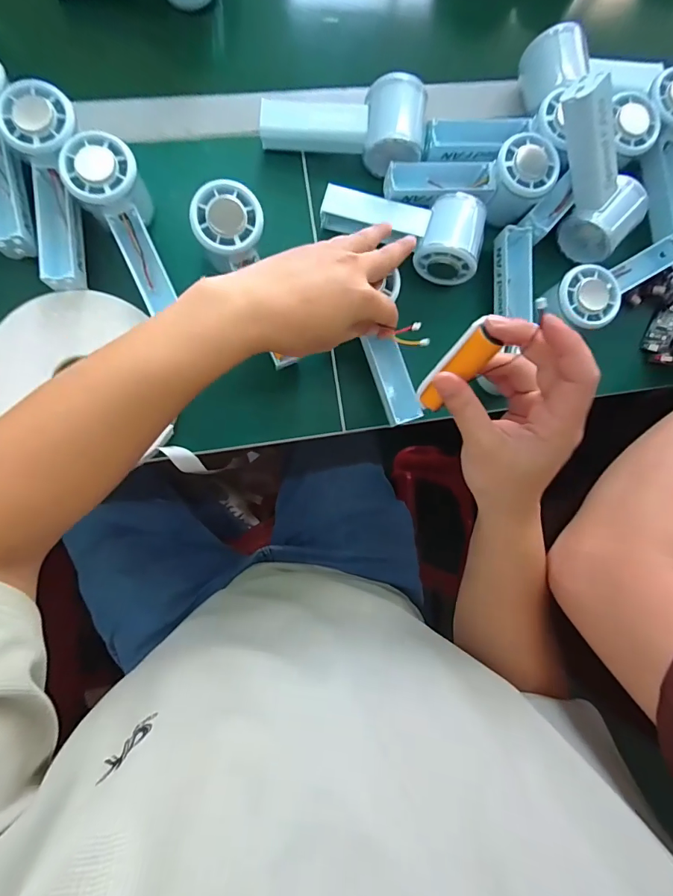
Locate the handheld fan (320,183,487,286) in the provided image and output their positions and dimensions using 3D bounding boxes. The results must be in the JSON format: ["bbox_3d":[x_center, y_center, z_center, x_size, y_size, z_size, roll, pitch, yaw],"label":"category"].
[{"bbox_3d":[0.061,-0.208,0.393,0.147,0.042,0.069,13,86,-5],"label":"handheld fan"}]

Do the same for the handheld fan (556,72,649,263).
[{"bbox_3d":[0.234,-0.251,0.376,0.061,0.057,0.150,-46,131,-6],"label":"handheld fan"}]

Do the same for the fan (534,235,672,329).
[{"bbox_3d":[0.269,-0.159,0.406,0.172,0.052,0.057,-28,90,-7],"label":"fan"}]

